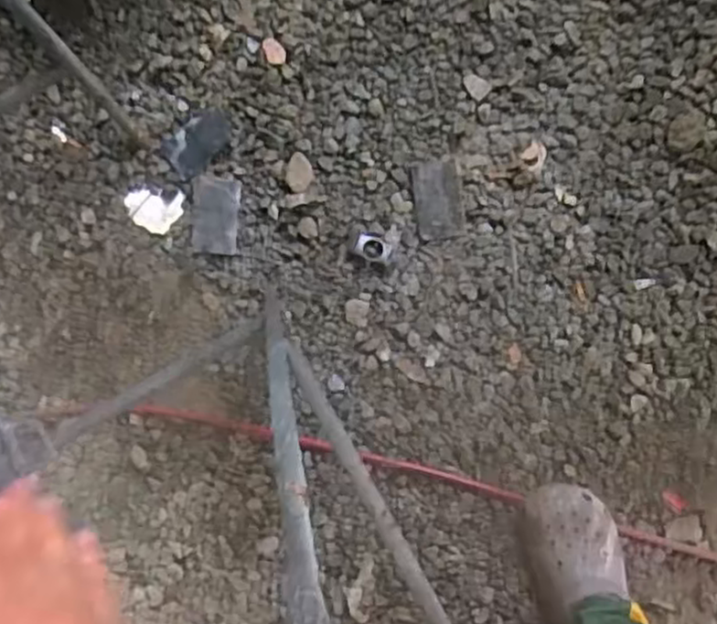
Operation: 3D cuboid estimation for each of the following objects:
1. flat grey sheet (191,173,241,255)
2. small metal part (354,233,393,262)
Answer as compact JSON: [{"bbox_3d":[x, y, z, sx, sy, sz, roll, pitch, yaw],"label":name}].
[{"bbox_3d":[-0.221,-0.149,1.146,0.073,0.005,0.117,5,90,9],"label":"flat grey sheet"},{"bbox_3d":[0.022,-0.096,1.109,0.056,0.006,0.037,20,92,8],"label":"small metal part"}]

